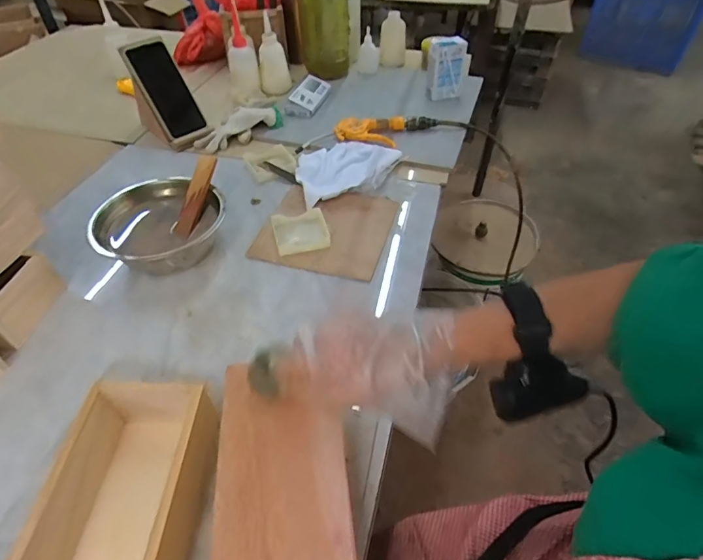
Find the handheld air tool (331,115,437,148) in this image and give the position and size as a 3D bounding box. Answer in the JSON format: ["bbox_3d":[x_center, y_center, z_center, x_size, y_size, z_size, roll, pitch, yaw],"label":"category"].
[{"bbox_3d":[0.070,-0.284,0.817,0.191,0.024,0.074,-7,47,-7],"label":"handheld air tool"}]

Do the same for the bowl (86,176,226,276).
[{"bbox_3d":[-0.258,-0.068,0.607,0.165,0.064,0.165,0,47,0],"label":"bowl"}]

